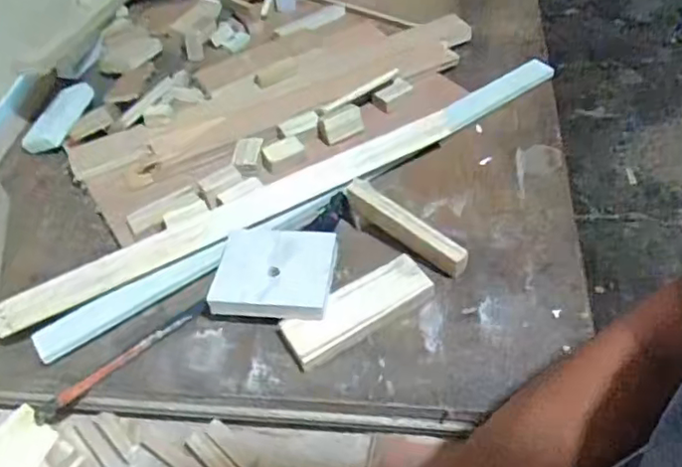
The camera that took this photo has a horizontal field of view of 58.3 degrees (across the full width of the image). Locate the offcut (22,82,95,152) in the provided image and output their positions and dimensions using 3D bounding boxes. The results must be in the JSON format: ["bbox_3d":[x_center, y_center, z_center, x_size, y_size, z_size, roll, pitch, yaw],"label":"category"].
[{"bbox_3d":[-0.343,-0.146,0.749,0.055,0.021,0.106,4,50,12],"label":"offcut"}]

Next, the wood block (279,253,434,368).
[{"bbox_3d":[0.014,0.061,0.508,0.125,0.019,0.041,-27,51,-14],"label":"wood block"}]

